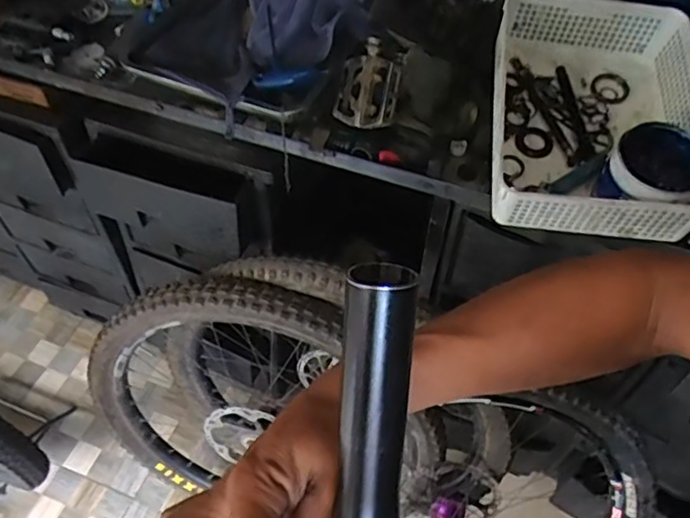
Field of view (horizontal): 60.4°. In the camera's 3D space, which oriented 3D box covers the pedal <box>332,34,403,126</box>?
[{"bbox_3d":[0.032,-0.236,0.803,0.090,0.114,0.036,24,19,34],"label":"pedal"}]

